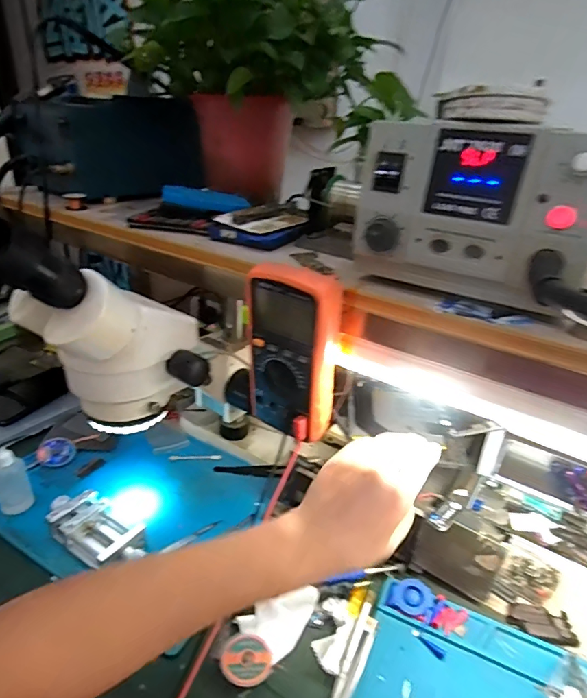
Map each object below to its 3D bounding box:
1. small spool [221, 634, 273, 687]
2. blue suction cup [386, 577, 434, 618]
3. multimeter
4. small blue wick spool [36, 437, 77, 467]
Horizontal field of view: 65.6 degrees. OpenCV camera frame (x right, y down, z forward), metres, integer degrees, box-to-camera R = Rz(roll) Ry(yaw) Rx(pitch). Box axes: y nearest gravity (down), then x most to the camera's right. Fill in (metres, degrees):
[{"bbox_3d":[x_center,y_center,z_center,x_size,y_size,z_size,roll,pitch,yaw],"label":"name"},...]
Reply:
[{"bbox_3d":[-0.040,0.277,0.406,0.041,0.010,0.043,2,27,-1],"label":"small spool"},{"bbox_3d":[0.120,0.252,0.463,0.040,0.008,0.039,16,30,24],"label":"blue suction cup"},{"bbox_3d":[-0.001,0.004,0.456,0.090,0.171,0.049,21,32,32],"label":"multimeter"},{"bbox_3d":[-0.325,0.142,0.624,0.045,0.010,0.045,8,45,-8],"label":"small blue wick spool"}]

